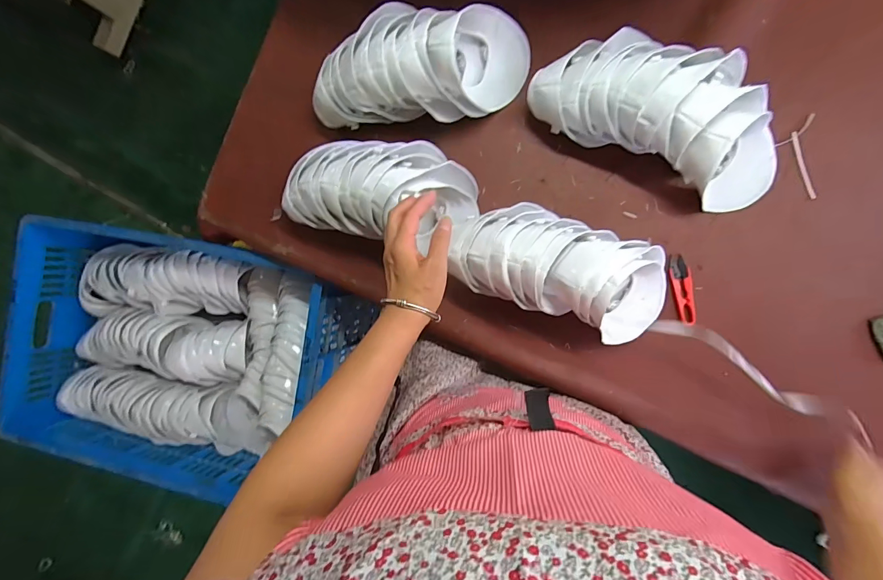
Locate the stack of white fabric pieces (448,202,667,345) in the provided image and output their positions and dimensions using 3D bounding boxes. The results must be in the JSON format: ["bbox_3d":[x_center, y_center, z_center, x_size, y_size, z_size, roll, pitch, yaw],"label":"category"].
[{"bbox_3d":[0.160,-0.032,0.553,0.310,0.125,0.140,22,94,8],"label":"stack of white fabric pieces"}]

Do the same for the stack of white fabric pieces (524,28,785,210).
[{"bbox_3d":[0.300,-0.243,0.529,0.352,0.122,0.152,29,95,7],"label":"stack of white fabric pieces"}]

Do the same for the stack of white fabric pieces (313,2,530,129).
[{"bbox_3d":[-0.039,-0.329,0.584,0.329,0.115,0.147,-4,90,8],"label":"stack of white fabric pieces"}]

